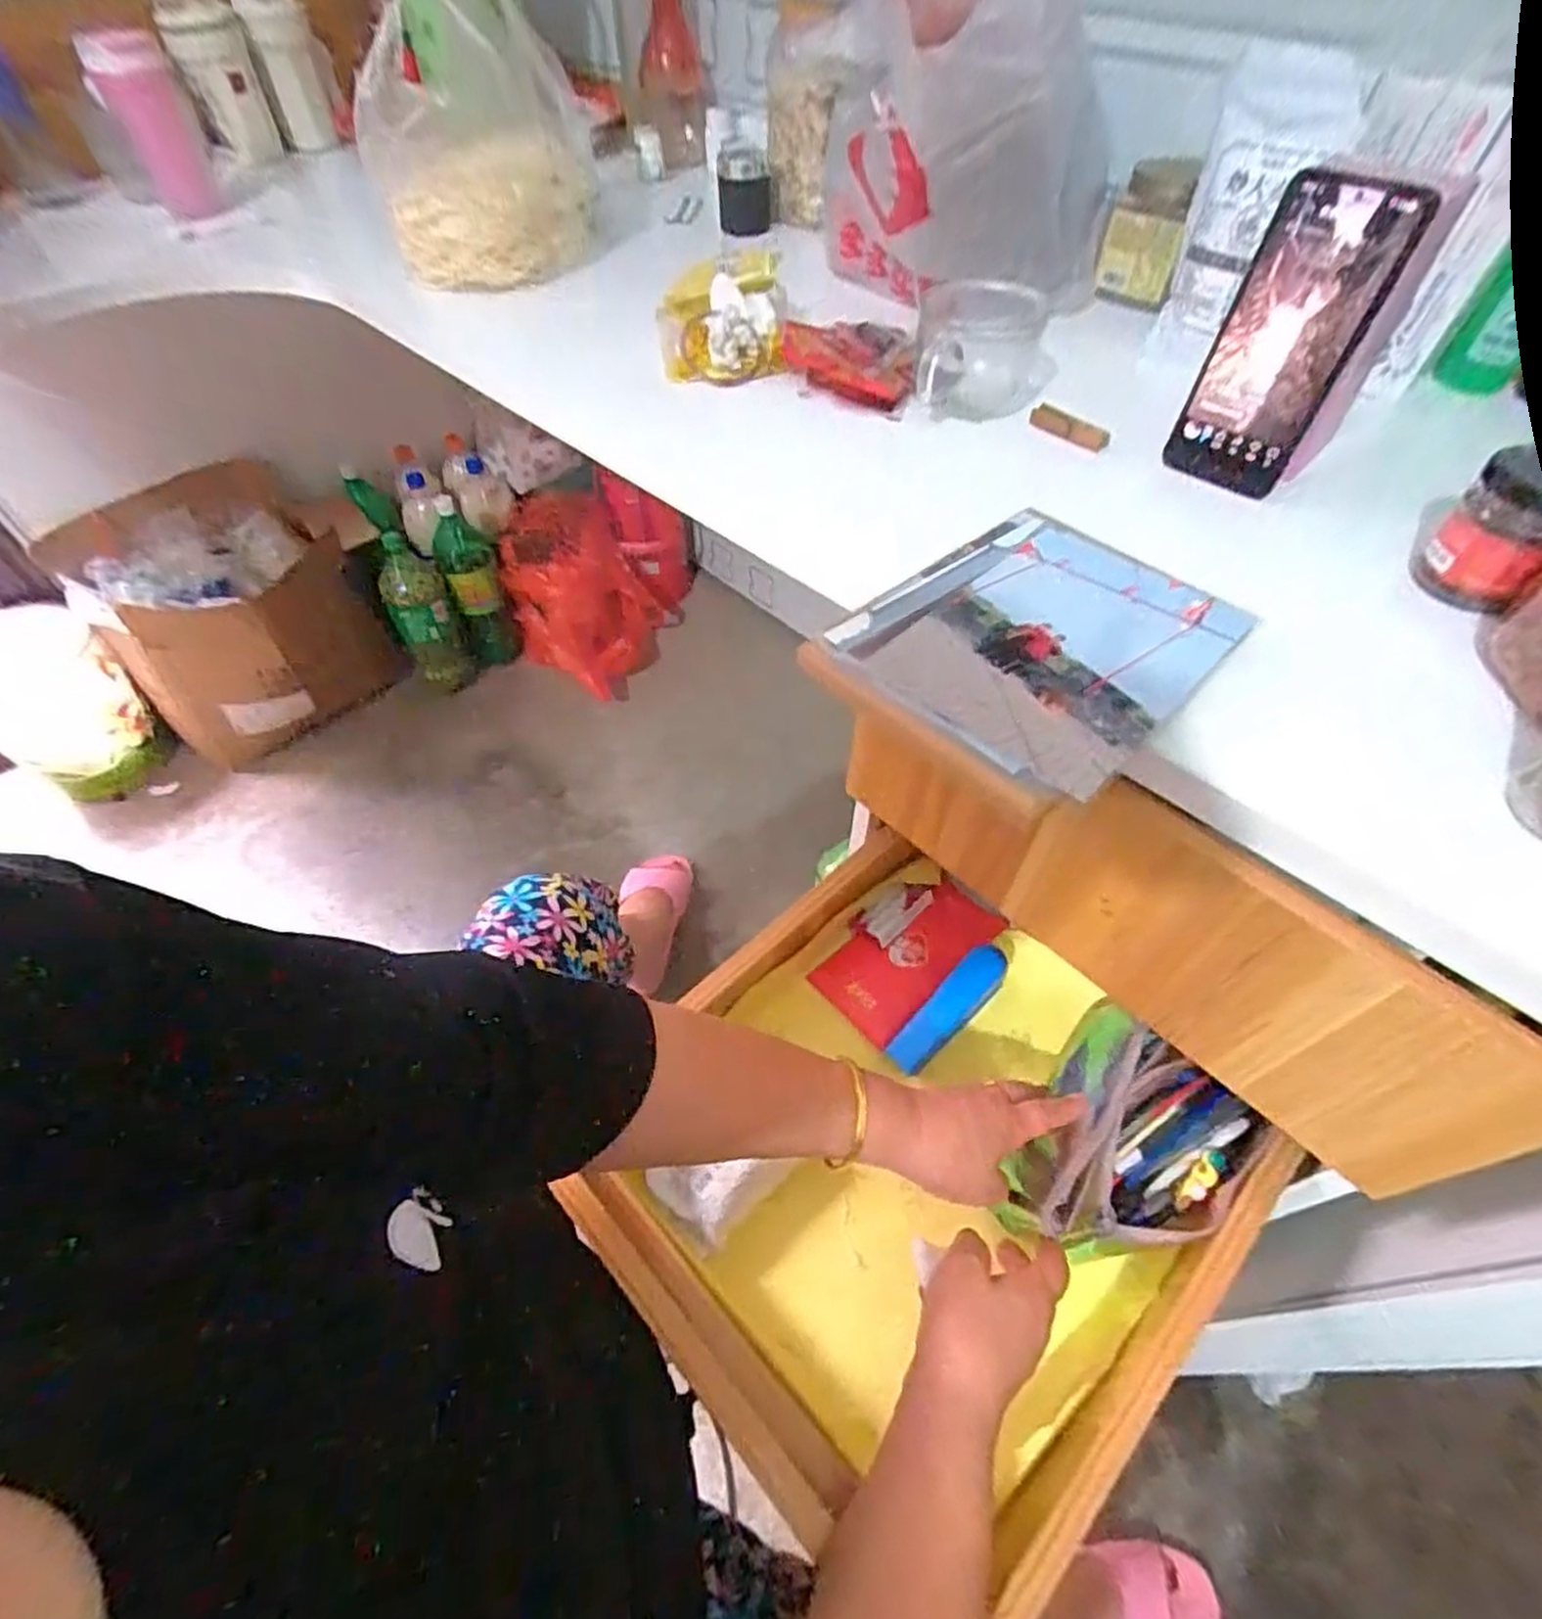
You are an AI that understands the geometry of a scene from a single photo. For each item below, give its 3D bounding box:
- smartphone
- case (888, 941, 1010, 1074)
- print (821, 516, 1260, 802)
[{"bbox_3d":[0.323,-0.292,0.476,0.079,0.166,0.015,36,50,25],"label":"smartphone"},{"bbox_3d":[0.140,0.156,0.586,0.118,0.030,0.030,-43,63,-12],"label":"case"},{"bbox_3d":[0.146,-0.095,0.401,0.181,0.007,0.153,-38,61,-25],"label":"print"}]

